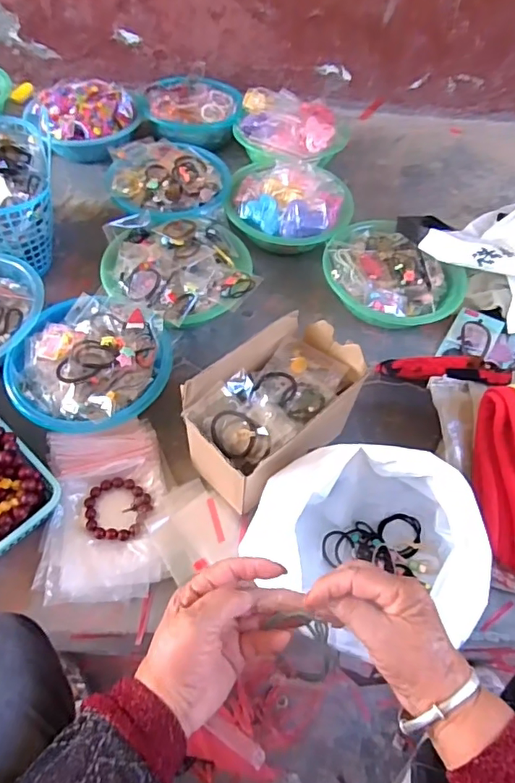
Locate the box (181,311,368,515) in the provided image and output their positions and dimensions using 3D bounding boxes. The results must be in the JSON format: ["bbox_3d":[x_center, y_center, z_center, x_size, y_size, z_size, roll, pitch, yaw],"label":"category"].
[{"bbox_3d":[0.020,0.038,0.657,0.221,0.166,0.137,-36,65,-24],"label":"box"}]

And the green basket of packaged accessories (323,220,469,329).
[{"bbox_3d":[0.222,-0.189,0.884,0.197,0.081,0.232,-37,66,-24],"label":"green basket of packaged accessories"}]

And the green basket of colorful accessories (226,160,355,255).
[{"bbox_3d":[0.059,-0.345,0.955,0.222,0.093,0.200,15,57,6],"label":"green basket of colorful accessories"}]

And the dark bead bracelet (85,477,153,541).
[{"bbox_3d":[-0.180,0.152,0.661,0.081,0.012,0.080,2,56,-3],"label":"dark bead bracelet"}]

